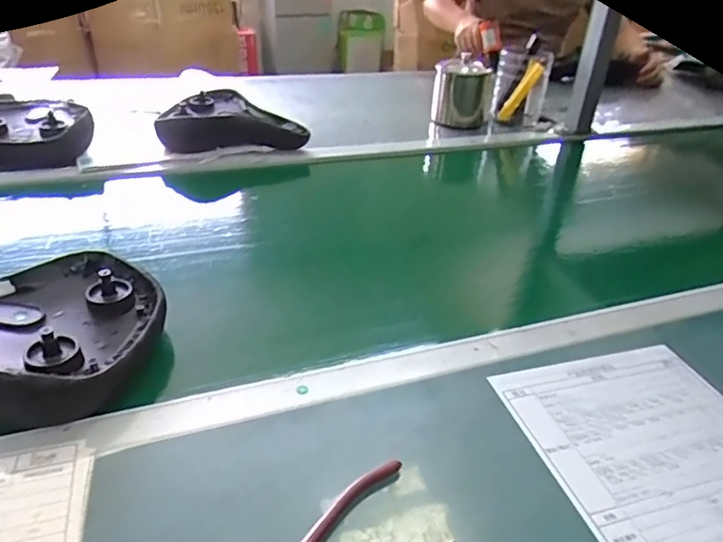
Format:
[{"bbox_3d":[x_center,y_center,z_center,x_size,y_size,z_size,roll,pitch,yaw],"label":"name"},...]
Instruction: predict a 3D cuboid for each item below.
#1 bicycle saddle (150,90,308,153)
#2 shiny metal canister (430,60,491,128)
[{"bbox_3d":[-0.222,-0.259,0.985,0.246,0.067,0.138,1,33,-5],"label":"bicycle saddle"},{"bbox_3d":[0.205,-0.363,1.150,0.109,0.117,0.087,12,34,10],"label":"shiny metal canister"}]

